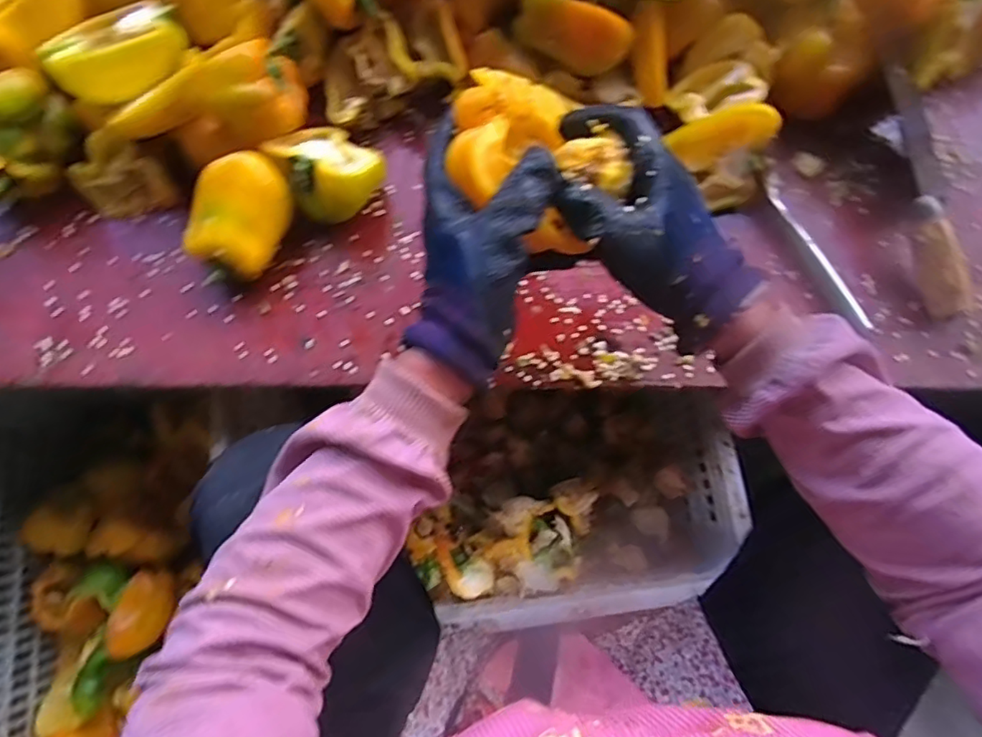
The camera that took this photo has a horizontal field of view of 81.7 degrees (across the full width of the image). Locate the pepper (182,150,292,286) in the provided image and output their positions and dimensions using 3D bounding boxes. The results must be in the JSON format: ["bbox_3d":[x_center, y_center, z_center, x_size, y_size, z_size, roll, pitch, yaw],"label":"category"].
[{"bbox_3d":[-0.211,-0.122,0.482,0.062,0.066,0.107,22,78,6],"label":"pepper"}]

